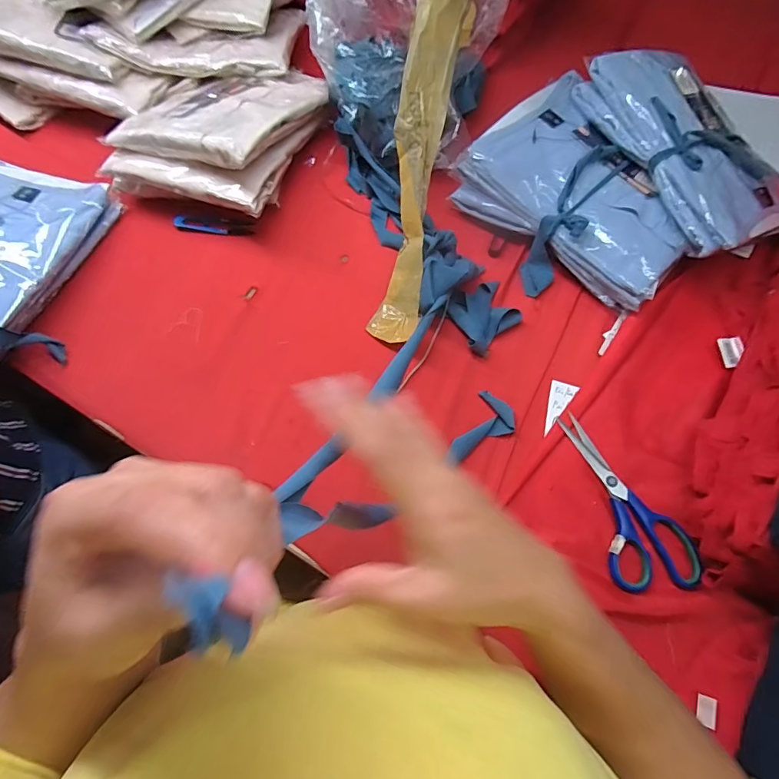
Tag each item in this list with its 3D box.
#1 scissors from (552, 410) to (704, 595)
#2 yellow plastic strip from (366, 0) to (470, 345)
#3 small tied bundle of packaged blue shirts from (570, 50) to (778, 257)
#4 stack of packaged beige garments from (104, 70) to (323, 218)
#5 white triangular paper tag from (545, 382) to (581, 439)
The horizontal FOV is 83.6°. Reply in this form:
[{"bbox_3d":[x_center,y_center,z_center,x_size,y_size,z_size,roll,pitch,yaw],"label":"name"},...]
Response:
[{"bbox_3d":[0.236,0.103,0.430,0.081,0.008,0.177,-11,70,-2],"label":"scissors"},{"bbox_3d":[0.028,-0.233,0.465,0.052,0.030,0.359,10,103,6],"label":"yellow plastic strip"},{"bbox_3d":[0.351,-0.281,0.509,0.180,0.060,0.257,-23,81,-17],"label":"small tied bundle of packaged blue shirts"},{"bbox_3d":[-0.220,-0.332,0.559,0.215,0.100,0.237,19,72,9],"label":"stack of packaged beige garments"},{"bbox_3d":[0.178,0.017,0.472,0.027,0.007,0.066,36,75,14],"label":"white triangular paper tag"}]

